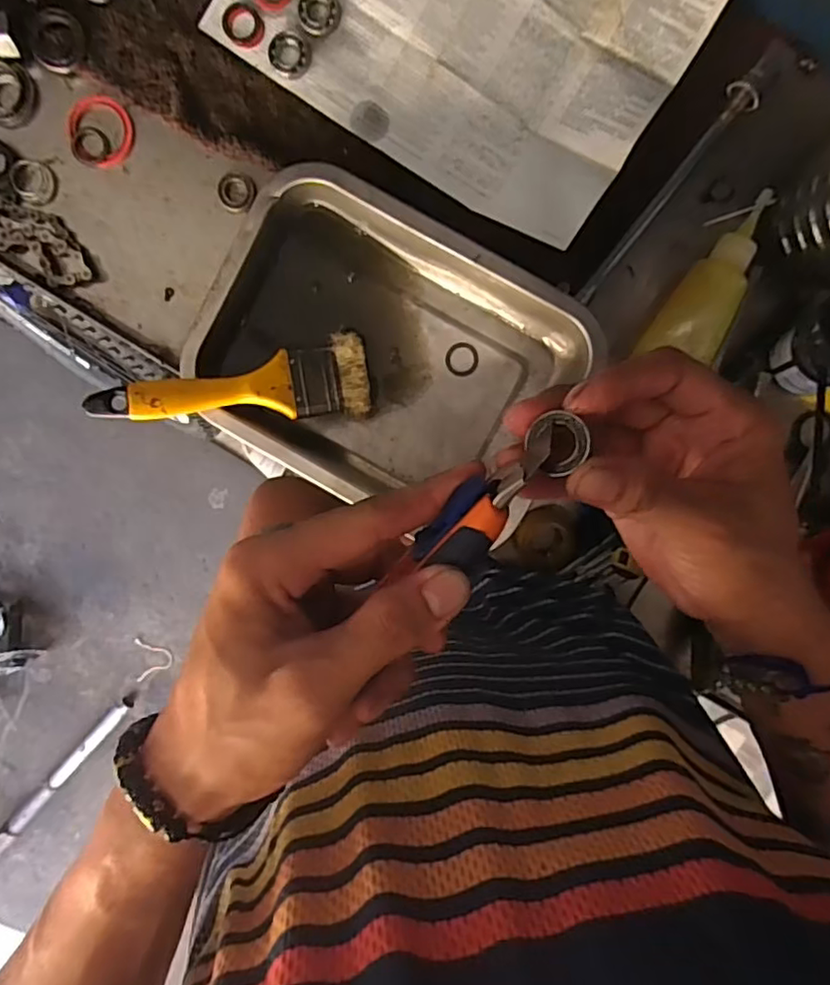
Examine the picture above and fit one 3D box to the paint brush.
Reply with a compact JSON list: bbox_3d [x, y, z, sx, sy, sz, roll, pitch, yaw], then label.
[{"bbox_3d":[-0.122,-0.072,0.417,0.181,0.013,0.052,-8,99,-11],"label":"paint brush"}]

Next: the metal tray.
[{"bbox_3d":[-0.023,-0.092,0.430,0.240,0.049,0.190,29,98,-5],"label":"metal tray"}]

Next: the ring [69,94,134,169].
[{"bbox_3d":[-0.219,-0.254,0.431,0.046,0.004,0.042,0,99,0],"label":"ring"}]

